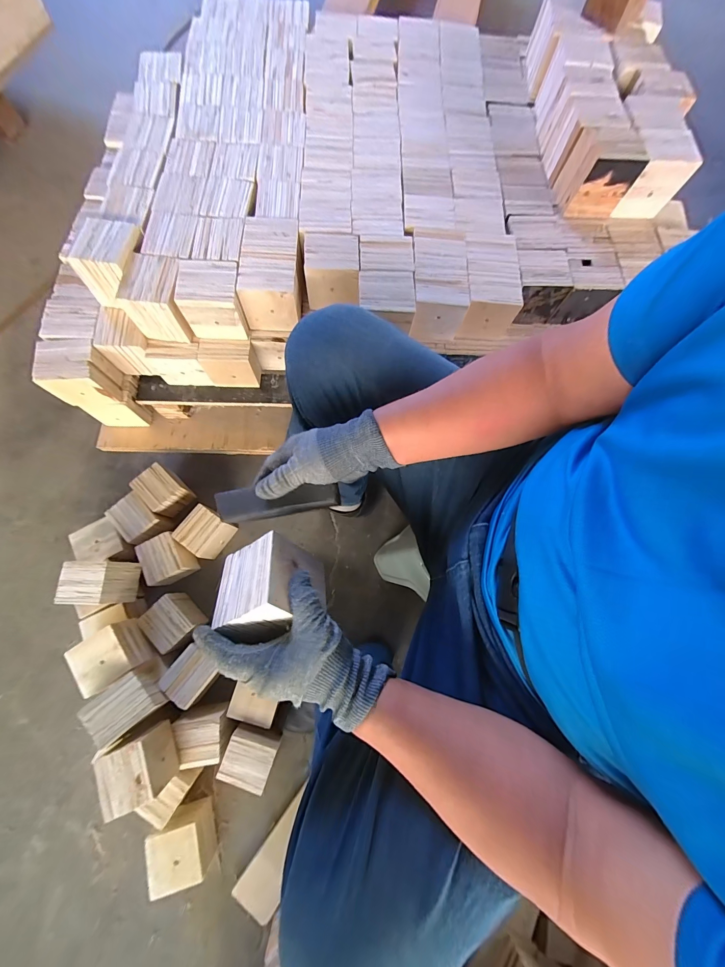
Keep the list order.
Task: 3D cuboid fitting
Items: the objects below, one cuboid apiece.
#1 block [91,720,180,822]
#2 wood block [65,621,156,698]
[{"bbox_3d":[-0.394,0.491,0.589,0.087,0.081,0.109,-21,78,-9],"label":"block"},{"bbox_3d":[-0.480,0.328,0.638,0.100,0.067,0.095,-31,80,-11],"label":"wood block"}]

